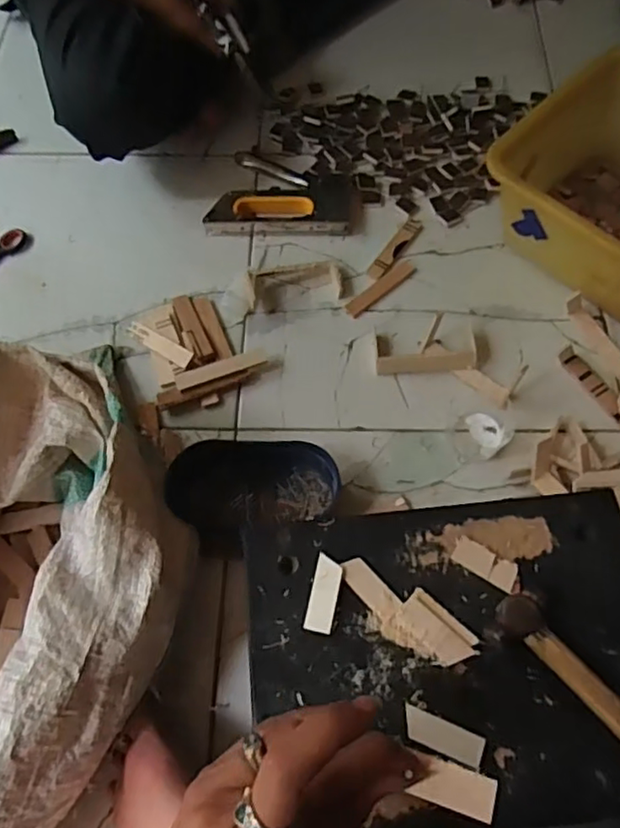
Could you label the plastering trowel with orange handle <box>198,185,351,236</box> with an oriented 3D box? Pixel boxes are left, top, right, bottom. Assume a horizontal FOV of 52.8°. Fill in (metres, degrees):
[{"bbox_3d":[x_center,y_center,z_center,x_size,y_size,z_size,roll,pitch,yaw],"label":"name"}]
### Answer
[{"bbox_3d":[-0.038,-0.256,0.766,0.174,0.022,0.074,-1,64,0],"label":"plastering trowel with orange handle"}]

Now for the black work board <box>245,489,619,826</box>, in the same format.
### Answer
[{"bbox_3d":[0.104,0.156,0.416,0.283,0.028,0.198,-5,64,-1],"label":"black work board"}]

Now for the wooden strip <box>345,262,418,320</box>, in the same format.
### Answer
[{"bbox_3d":[0.083,-0.147,0.723,0.100,0.004,0.019,-39,69,-16],"label":"wooden strip"}]

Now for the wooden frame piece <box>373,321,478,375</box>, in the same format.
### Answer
[{"bbox_3d":[0.126,-0.073,0.668,0.113,0.020,0.061,1,64,1],"label":"wooden frame piece"}]

